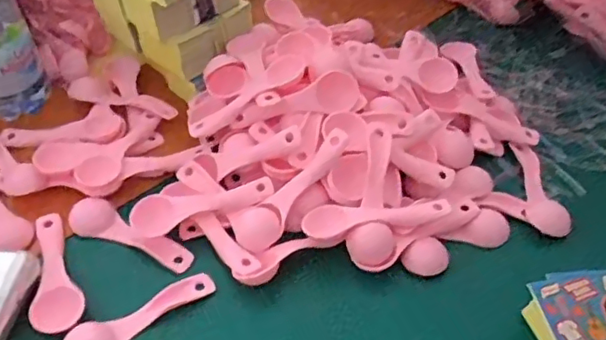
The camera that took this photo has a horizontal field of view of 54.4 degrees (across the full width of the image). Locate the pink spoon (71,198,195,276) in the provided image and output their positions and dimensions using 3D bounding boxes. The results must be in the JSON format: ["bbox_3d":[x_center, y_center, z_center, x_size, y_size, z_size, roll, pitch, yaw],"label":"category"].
[{"bbox_3d":[-0.140,0.052,0.478,0.113,0.011,0.032,22,51,19],"label":"pink spoon"}]

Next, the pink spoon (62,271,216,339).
[{"bbox_3d":[-0.119,0.106,0.431,0.113,0.014,0.029,-30,54,-25],"label":"pink spoon"}]

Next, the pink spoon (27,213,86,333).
[{"bbox_3d":[-0.195,0.073,0.449,0.036,0.016,0.114,-21,51,-18],"label":"pink spoon"}]

